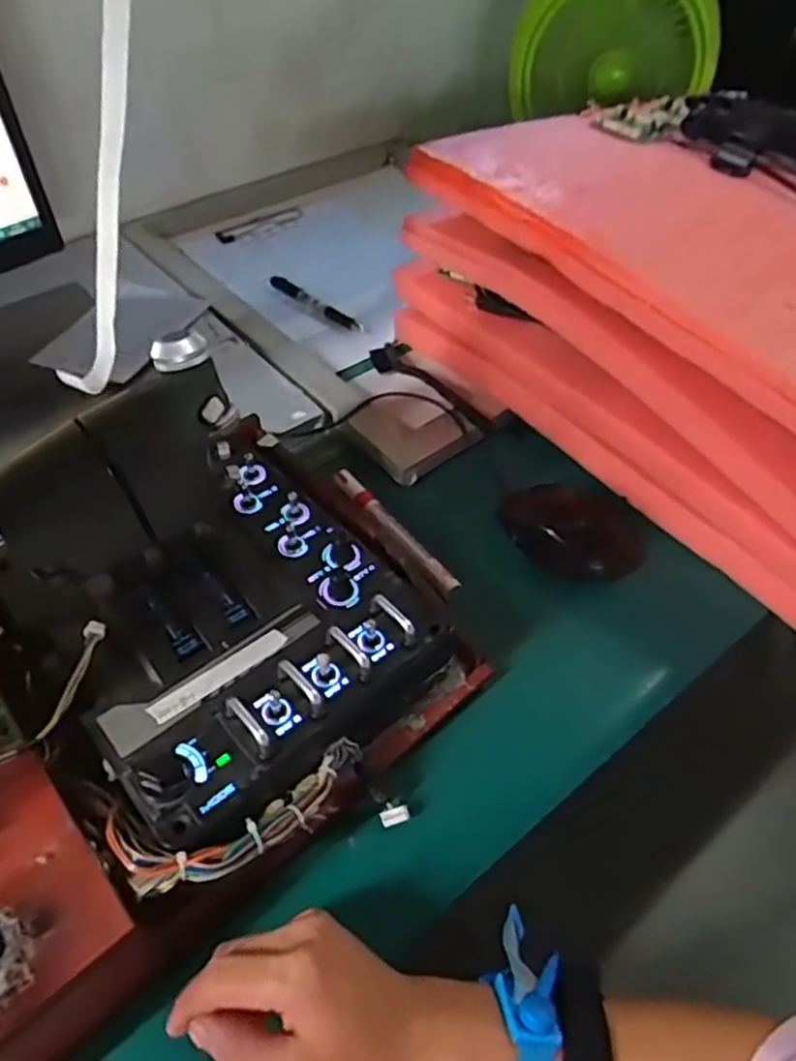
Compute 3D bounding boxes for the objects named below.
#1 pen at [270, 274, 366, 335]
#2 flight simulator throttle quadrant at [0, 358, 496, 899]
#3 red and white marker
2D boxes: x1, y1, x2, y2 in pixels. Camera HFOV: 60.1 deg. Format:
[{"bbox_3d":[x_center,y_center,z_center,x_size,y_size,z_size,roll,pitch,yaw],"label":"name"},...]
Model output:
[{"bbox_3d":[-0.085,-0.233,0.708,0.137,0.006,0.016,35,57,26],"label":"pen"},{"bbox_3d":[-0.099,0.035,0.383,0.225,0.135,0.228,-35,58,-26],"label":"flight simulator throttle quadrant"},{"bbox_3d":[-0.004,-0.004,0.512,0.013,0.010,0.139,-29,55,-23],"label":"red and white marker"}]

